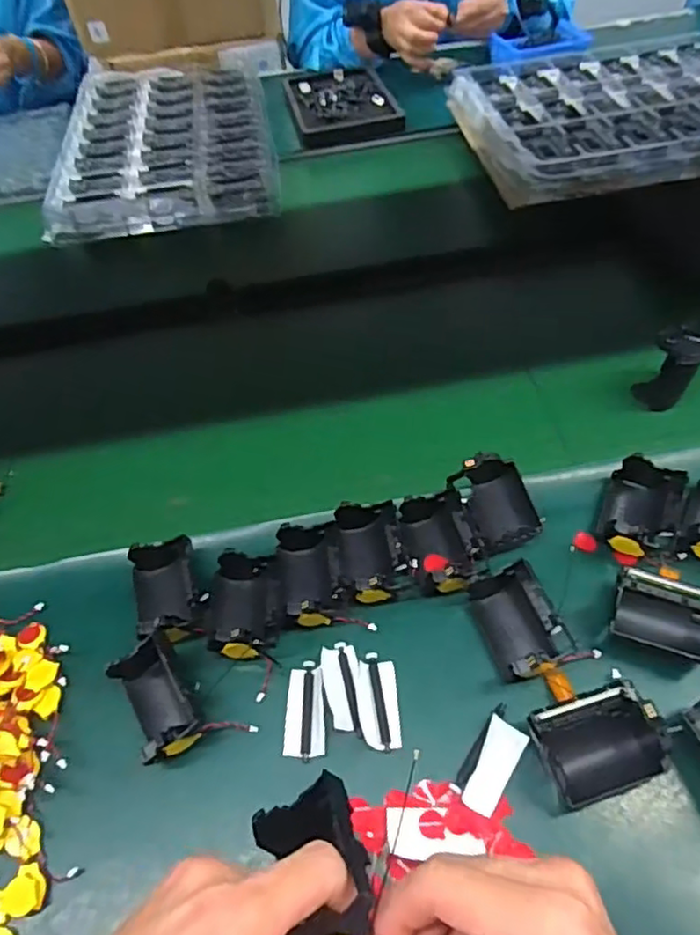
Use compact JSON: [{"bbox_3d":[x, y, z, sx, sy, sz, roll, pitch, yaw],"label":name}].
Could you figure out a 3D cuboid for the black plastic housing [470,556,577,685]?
[{"bbox_3d":[0.119,0.108,0.439,0.048,0.035,0.068,-18,53,-8],"label":"black plastic housing"}]

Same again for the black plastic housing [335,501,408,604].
[{"bbox_3d":[0.016,0.064,0.478,0.046,0.036,0.071,-8,52,-1],"label":"black plastic housing"}]

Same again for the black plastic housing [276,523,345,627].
[{"bbox_3d":[-0.030,0.079,0.468,0.045,0.034,0.071,-9,52,-2],"label":"black plastic housing"}]

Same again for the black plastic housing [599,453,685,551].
[{"bbox_3d":[0.225,0.030,0.483,0.051,0.033,0.074,17,56,18],"label":"black plastic housing"}]

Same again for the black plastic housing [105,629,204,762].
[{"bbox_3d":[-0.126,0.152,0.415,0.040,0.035,0.068,-30,56,-17],"label":"black plastic housing"}]

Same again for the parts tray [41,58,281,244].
[{"bbox_3d":[-0.276,-0.514,0.941,0.310,0.031,0.507,-8,55,0],"label":"parts tray"}]

